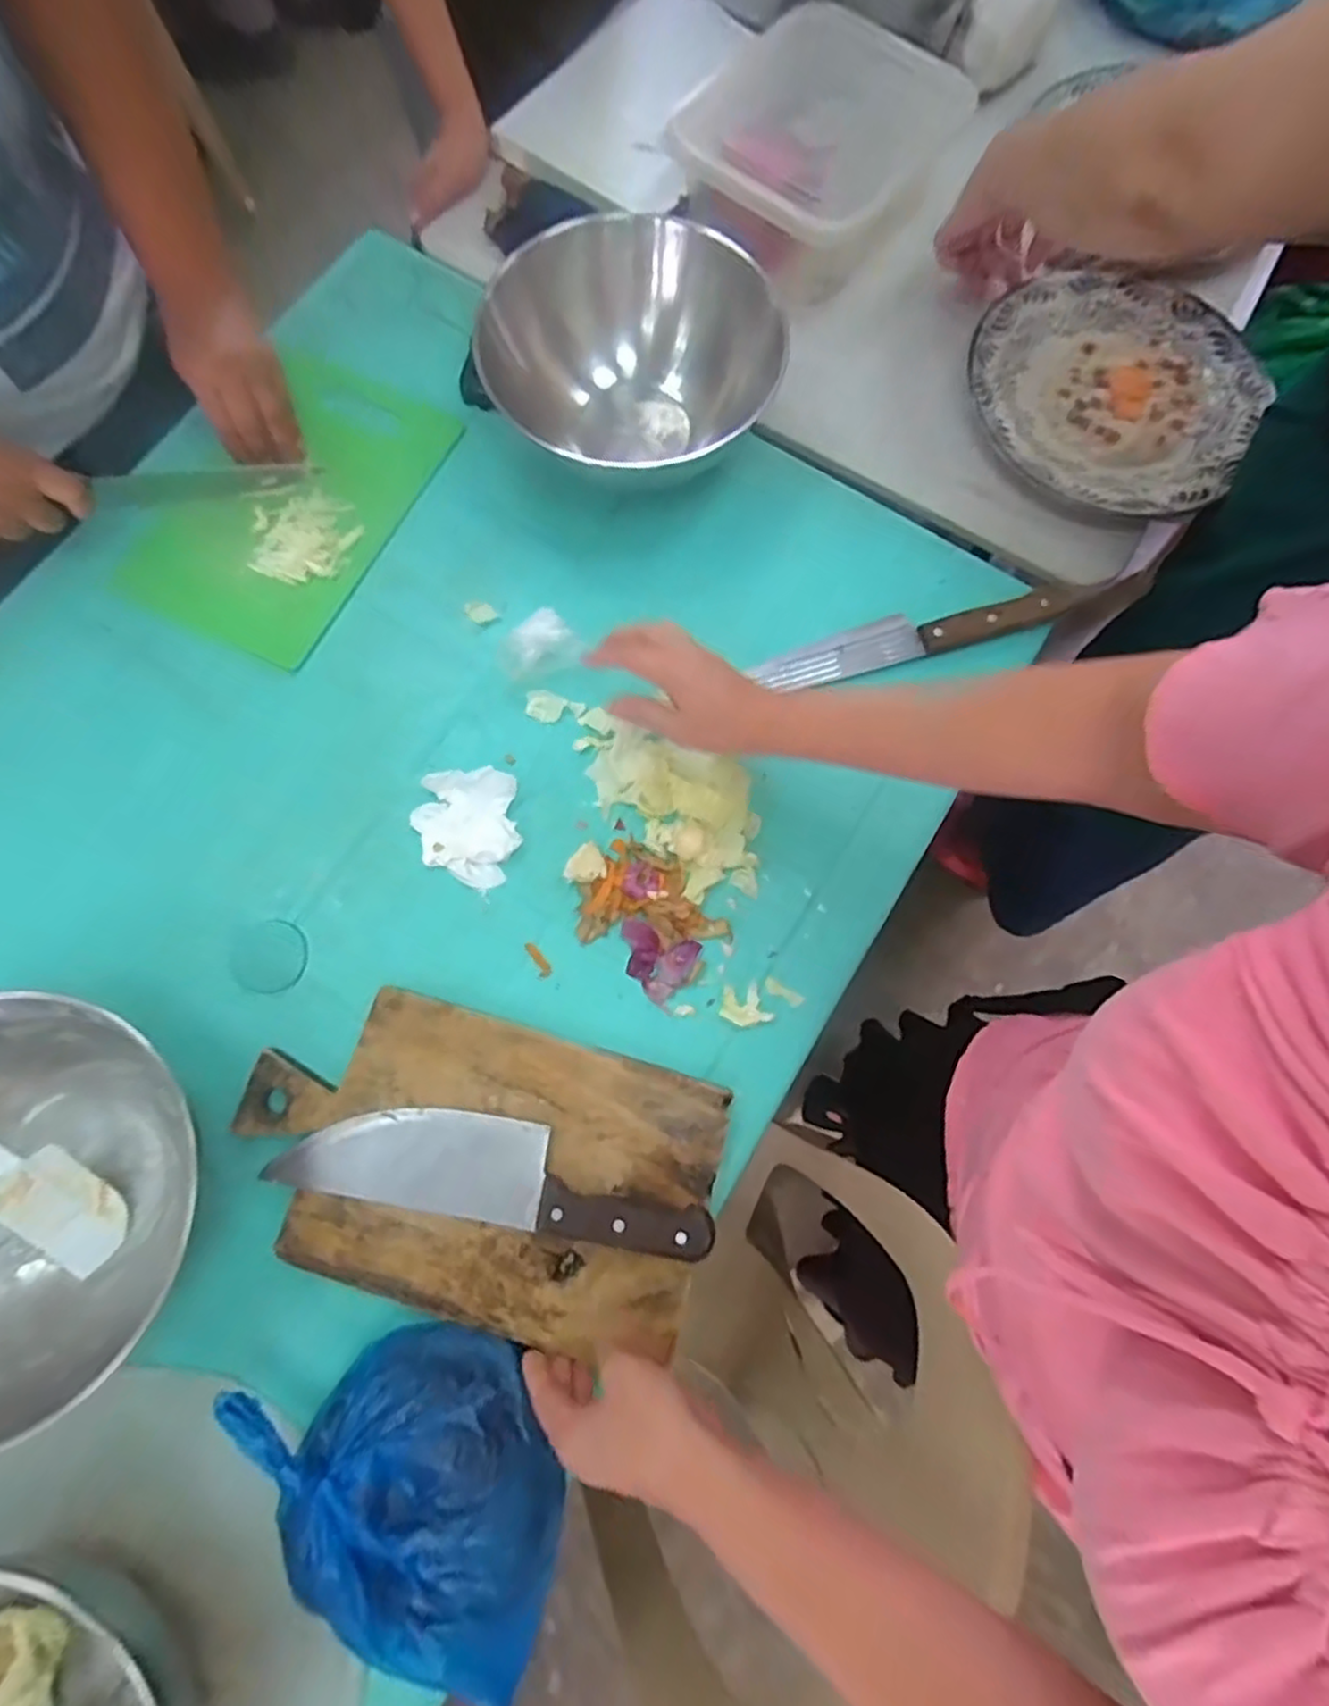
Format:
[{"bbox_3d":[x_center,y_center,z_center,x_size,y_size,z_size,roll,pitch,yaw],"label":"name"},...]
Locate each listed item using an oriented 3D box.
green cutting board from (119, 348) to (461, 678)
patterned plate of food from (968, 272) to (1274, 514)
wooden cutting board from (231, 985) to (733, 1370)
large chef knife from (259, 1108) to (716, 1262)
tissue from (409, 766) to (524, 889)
[{"bbox_3d":[-0.327,-0.310,0.622,0.182,0.014,0.283,25,77,6],"label":"green cutting board"},{"bbox_3d":[0.407,-0.424,0.651,0.250,0.026,0.244,0,76,0],"label":"patterned plate of food"},{"bbox_3d":[-0.130,0.212,0.494,0.320,0.018,0.188,17,76,4],"label":"wooden cutting board"},{"bbox_3d":[-0.112,0.212,0.477,0.286,0.028,0.062,9,76,2],"label":"large chef knife"},{"bbox_3d":[-0.153,-0.019,0.549,0.079,0.022,0.088,-5,76,-2],"label":"tissue"}]

